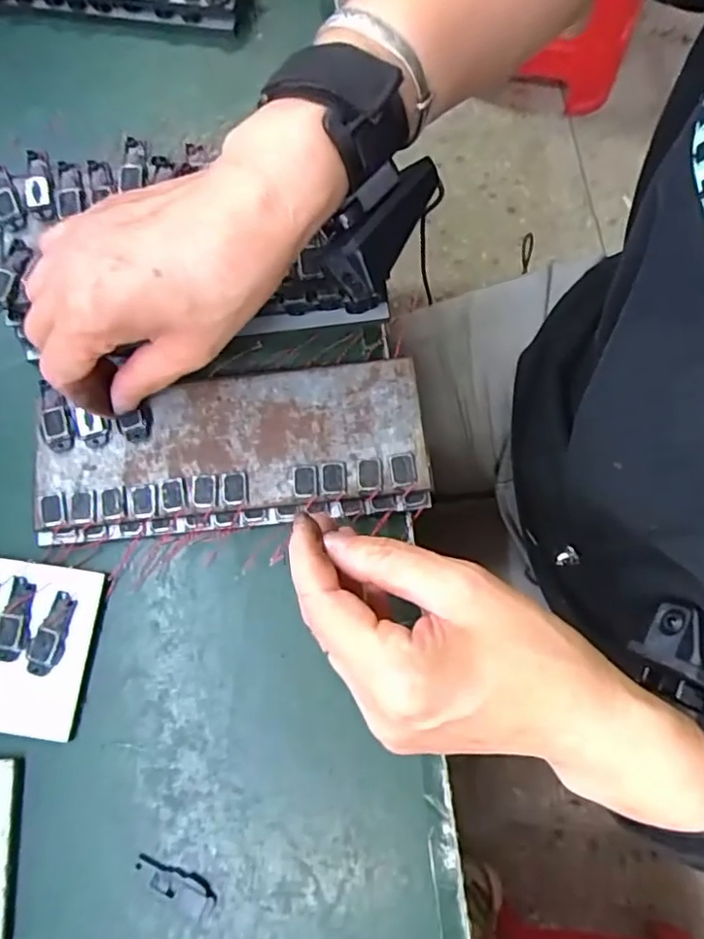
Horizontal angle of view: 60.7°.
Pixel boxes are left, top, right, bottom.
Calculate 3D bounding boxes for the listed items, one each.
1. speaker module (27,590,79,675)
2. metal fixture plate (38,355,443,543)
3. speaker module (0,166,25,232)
[{"bbox_3d":[-0.148,0.081,0.297,0.015,0.006,0.040,9,80,3],"label":"speaker module"},{"bbox_3d":[-0.063,-0.007,0.311,0.197,0.010,0.082,-11,79,0],"label":"metal fixture plate"},{"bbox_3d":[-0.185,-0.144,0.318,0.014,0.006,0.037,-24,79,-3],"label":"speaker module"}]

